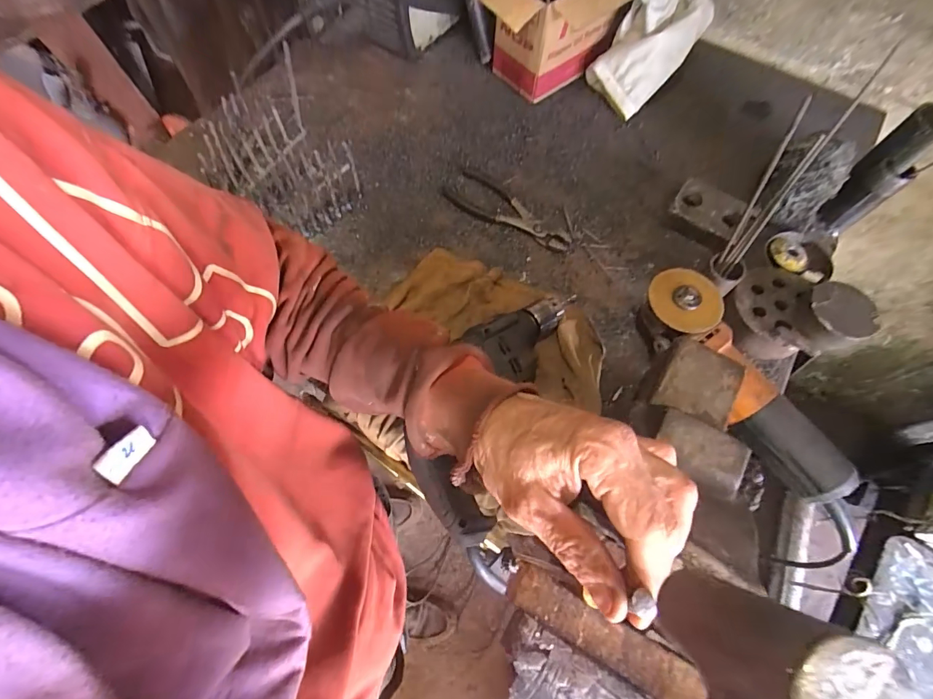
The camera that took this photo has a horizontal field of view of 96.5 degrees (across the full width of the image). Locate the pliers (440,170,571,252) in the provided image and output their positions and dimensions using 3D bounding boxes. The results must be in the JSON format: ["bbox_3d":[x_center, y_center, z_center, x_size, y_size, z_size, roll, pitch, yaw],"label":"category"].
[{"bbox_3d":[0.066,-0.207,0.618,0.200,0.013,0.074,28,72,9],"label":"pliers"}]

